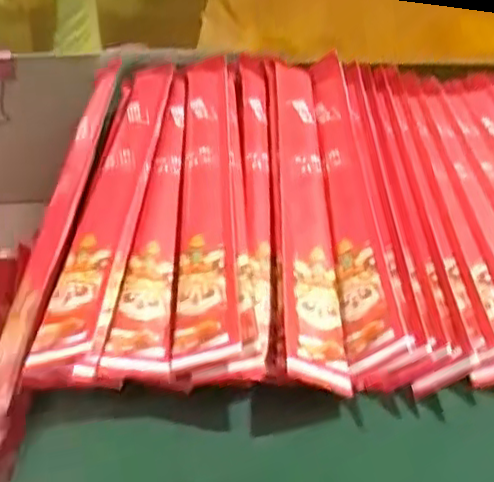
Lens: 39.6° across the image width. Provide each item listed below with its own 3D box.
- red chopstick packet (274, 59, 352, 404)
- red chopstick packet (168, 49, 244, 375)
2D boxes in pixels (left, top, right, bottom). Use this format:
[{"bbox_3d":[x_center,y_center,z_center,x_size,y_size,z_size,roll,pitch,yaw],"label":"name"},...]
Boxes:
[{"bbox_3d":[0.029,-0.031,0.375,0.028,0.007,0.265,8,41,-7],"label":"red chopstick packet"},{"bbox_3d":[-0.024,-0.042,0.391,0.027,0.015,0.288,1,37,-4],"label":"red chopstick packet"}]

